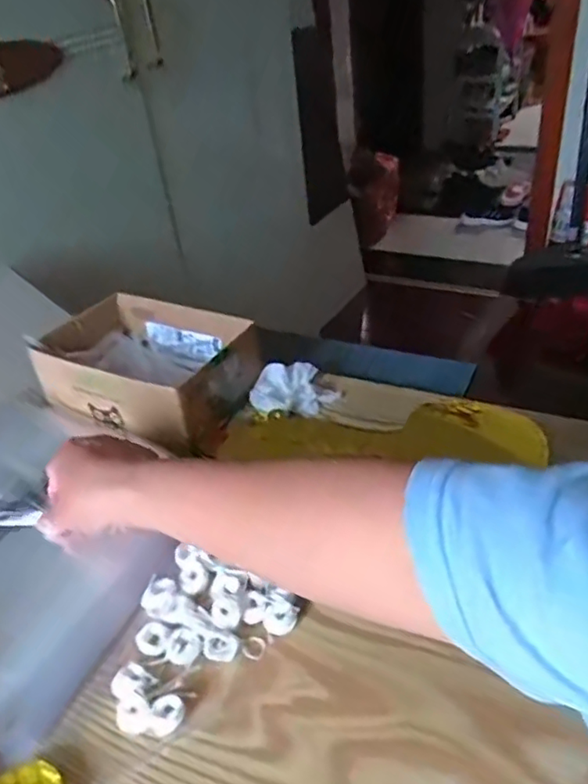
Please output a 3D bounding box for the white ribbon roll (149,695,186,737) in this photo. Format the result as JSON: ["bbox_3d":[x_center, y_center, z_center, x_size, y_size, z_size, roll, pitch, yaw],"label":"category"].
[{"bbox_3d":[-0.071,0.182,0.345,0.019,0.006,0.020,-5,37,4],"label":"white ribbon roll"}]

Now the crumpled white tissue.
[{"bbox_3d":[-0.001,-0.004,0.567,0.078,0.023,0.054,-14,38,-8],"label":"crumpled white tissue"}]

